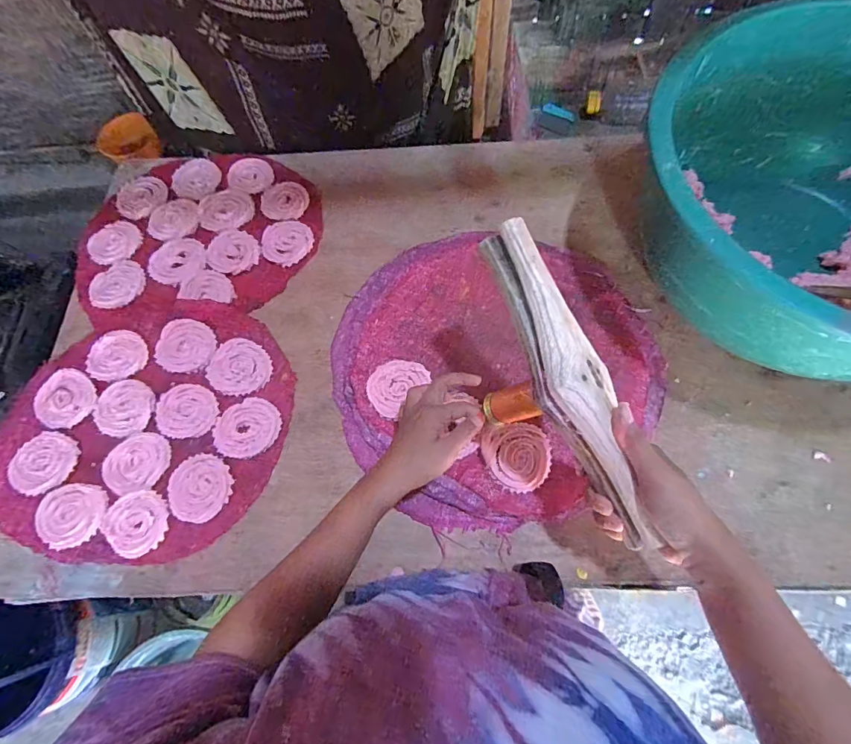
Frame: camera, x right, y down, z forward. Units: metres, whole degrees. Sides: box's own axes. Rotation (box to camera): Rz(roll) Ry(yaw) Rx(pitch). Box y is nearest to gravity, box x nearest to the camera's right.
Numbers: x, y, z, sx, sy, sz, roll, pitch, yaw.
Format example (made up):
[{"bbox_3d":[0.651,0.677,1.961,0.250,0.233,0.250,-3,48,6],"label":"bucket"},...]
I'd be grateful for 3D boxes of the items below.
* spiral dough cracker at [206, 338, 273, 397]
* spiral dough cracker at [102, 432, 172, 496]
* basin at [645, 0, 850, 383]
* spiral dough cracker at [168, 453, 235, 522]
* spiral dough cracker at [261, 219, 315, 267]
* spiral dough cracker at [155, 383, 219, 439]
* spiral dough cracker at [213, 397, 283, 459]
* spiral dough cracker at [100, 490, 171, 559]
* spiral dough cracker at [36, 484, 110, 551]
[{"bbox_3d":[-0.241,-0.007,0.571,0.081,0.004,0.072,33,71,15],"label":"spiral dough cracker"},{"bbox_3d":[-0.345,0.107,0.525,0.073,0.004,0.069,-1,66,1],"label":"spiral dough cracker"},{"bbox_3d":[0.445,-0.161,0.516,0.422,0.242,0.415,-2,68,4],"label":"basin"},{"bbox_3d":[-0.263,0.135,0.513,0.070,0.007,0.073,-1,66,1],"label":"spiral dough cracker"},{"bbox_3d":[-0.204,-0.192,0.647,0.074,0.005,0.074,-1,66,1],"label":"spiral dough cracker"},{"bbox_3d":[-0.296,0.049,0.548,0.076,0.005,0.066,23,69,11],"label":"spiral dough cracker"},{"bbox_3d":[-0.218,0.068,0.540,0.079,0.009,0.070,-26,68,-10],"label":"spiral dough cracker"},{"bbox_3d":[-0.326,0.168,0.497,0.063,0.008,0.068,-1,66,1],"label":"spiral dough cracker"},{"bbox_3d":[-0.406,0.164,0.503,0.077,0.007,0.069,5,66,4],"label":"spiral dough cracker"}]

